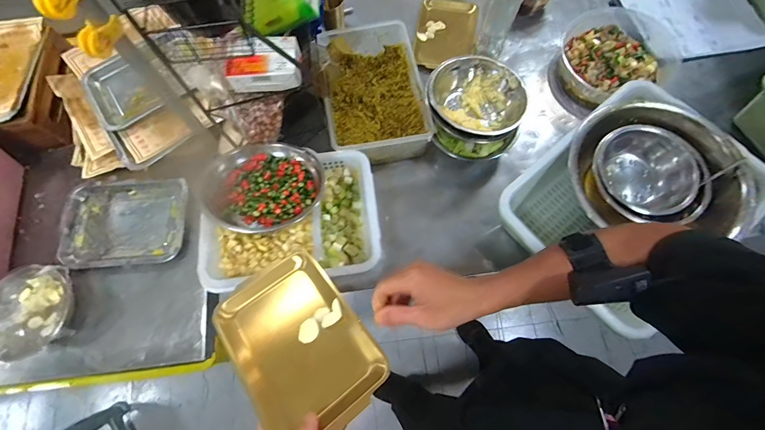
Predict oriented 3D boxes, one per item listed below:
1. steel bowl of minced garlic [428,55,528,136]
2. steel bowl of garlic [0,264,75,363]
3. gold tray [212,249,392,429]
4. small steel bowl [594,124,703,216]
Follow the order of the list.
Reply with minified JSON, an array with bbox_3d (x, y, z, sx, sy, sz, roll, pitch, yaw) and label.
[{"bbox_3d":[0.183,-0.222,0.665,0.178,0.086,0.168,-1,72,2],"label":"steel bowl of minced garlic"},{"bbox_3d":[-0.653,0.177,0.624,0.135,0.066,0.164,-1,72,2],"label":"steel bowl of garlic"},{"bbox_3d":[-0.101,0.148,0.405,0.143,0.015,0.210,-36,57,-14],"label":"gold tray"},{"bbox_3d":[0.464,-0.073,0.619,0.163,0.071,0.163,-1,72,2],"label":"small steel bowl"}]

